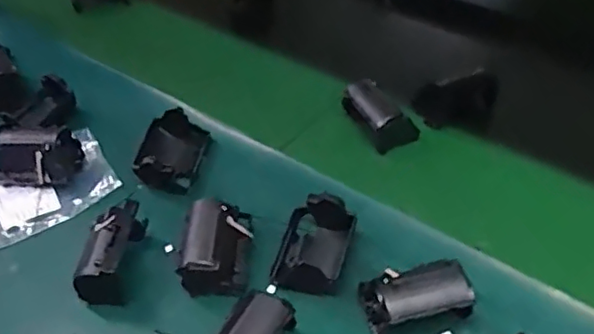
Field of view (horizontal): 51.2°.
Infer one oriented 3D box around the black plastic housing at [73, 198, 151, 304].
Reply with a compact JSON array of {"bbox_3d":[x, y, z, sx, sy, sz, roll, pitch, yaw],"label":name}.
[{"bbox_3d":[-0.143,0.066,0.479,0.042,0.047,0.073,4,46,8],"label":"black plastic housing"}]

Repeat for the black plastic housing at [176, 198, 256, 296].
[{"bbox_3d":[-0.061,0.061,0.479,0.049,0.045,0.068,-2,45,2],"label":"black plastic housing"}]

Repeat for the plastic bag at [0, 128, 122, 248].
[{"bbox_3d":[-0.245,0.022,0.555,0.153,0.013,0.090,-23,48,-18],"label":"plastic bag"}]

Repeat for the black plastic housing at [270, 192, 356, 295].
[{"bbox_3d":[0.012,0.059,0.475,0.052,0.040,0.070,10,47,14],"label":"black plastic housing"}]

